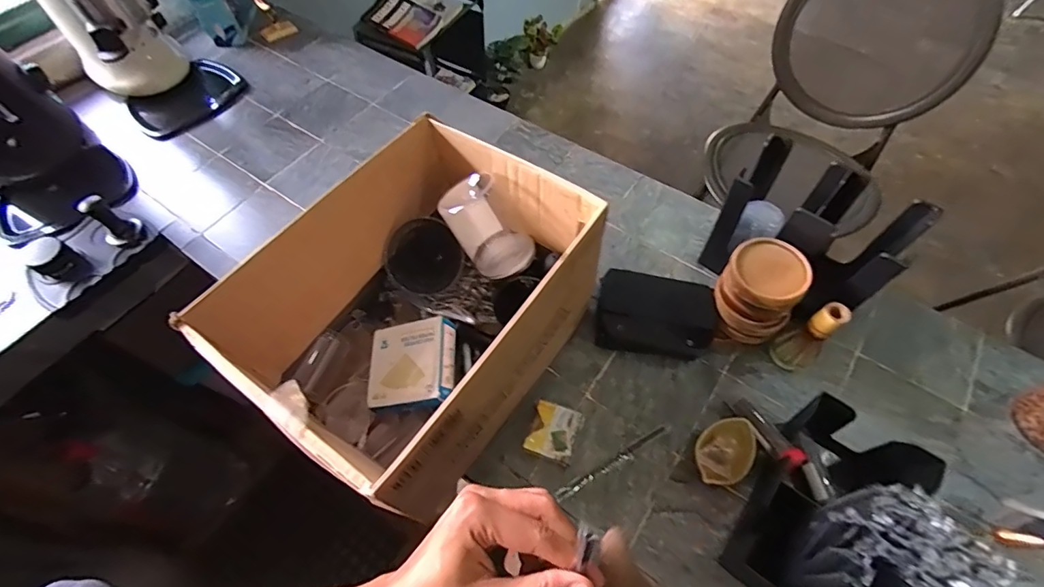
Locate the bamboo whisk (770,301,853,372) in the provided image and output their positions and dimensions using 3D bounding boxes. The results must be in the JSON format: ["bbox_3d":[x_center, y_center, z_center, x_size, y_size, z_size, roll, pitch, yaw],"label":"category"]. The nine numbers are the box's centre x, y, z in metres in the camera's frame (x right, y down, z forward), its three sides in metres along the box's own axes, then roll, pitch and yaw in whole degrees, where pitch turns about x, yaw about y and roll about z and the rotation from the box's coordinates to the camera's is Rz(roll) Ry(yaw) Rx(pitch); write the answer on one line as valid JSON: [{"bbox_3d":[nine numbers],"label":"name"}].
[{"bbox_3d":[0.395,0.064,0.662,0.048,0.136,0.054,-29,62,-15],"label":"bamboo whisk"}]

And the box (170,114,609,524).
[{"bbox_3d":[-0.118,0.026,0.632,0.295,0.252,0.409,31,64,19],"label":"box"}]

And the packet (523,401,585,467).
[{"bbox_3d":[0.044,0.189,0.646,0.062,0.030,0.073,17,61,12],"label":"packet"}]

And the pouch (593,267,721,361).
[{"bbox_3d":[0.202,0.033,0.728,0.176,0.054,0.119,8,59,7],"label":"pouch"}]

